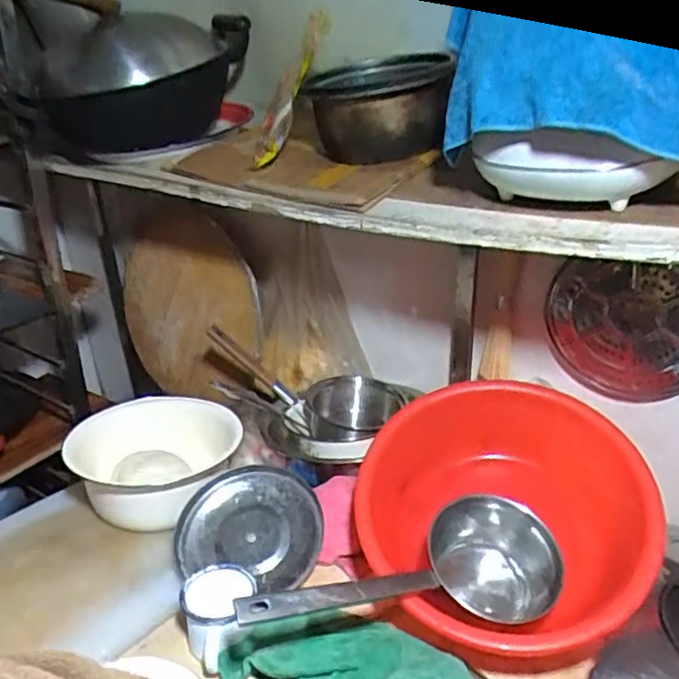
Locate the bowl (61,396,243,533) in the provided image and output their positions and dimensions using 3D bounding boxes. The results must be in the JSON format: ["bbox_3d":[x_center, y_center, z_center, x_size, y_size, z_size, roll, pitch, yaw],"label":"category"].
[{"bbox_3d":[-0.296,0.193,1.004,0.242,0.108,0.248,-1,25,1],"label":"bowl"}]

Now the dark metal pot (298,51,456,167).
[{"bbox_3d":[0.048,-0.318,0.859,0.169,0.124,0.209,-5,25,-8],"label":"dark metal pot"}]

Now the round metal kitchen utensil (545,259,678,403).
[{"bbox_3d":[0.402,-0.009,0.857,0.226,0.202,0.039,14,29,30],"label":"round metal kitchen utensil"}]

